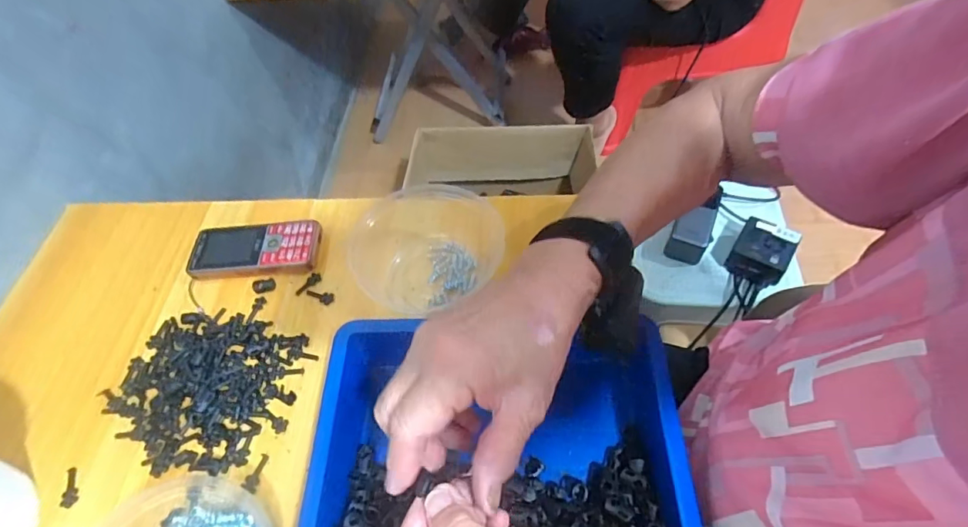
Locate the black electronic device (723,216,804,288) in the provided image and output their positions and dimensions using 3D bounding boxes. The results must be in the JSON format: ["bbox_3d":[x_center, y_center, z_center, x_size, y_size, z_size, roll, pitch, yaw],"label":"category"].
[{"bbox_3d":[0.401,-0.018,0.701,0.075,0.047,0.087,30,63,22],"label":"black electronic device"}]

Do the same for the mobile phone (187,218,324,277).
[{"bbox_3d":[-0.231,-0.014,0.493,0.128,0.020,0.057,-3,56,3],"label":"mobile phone"}]

